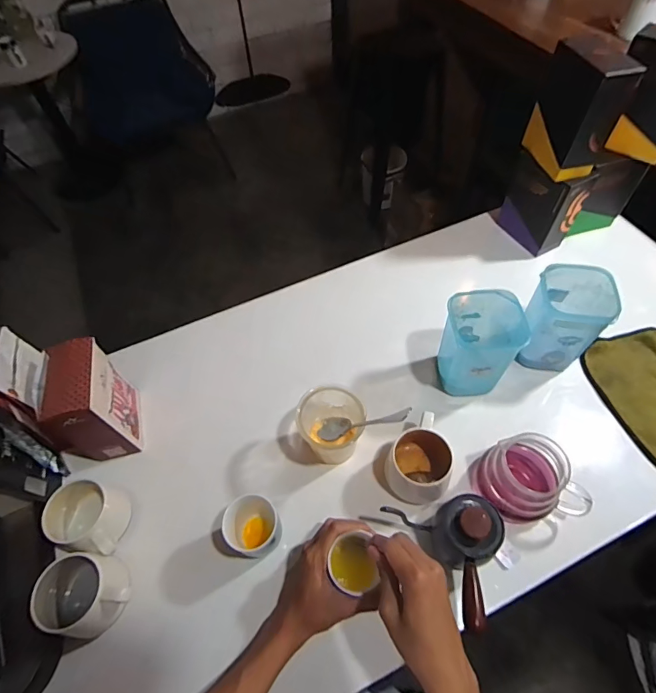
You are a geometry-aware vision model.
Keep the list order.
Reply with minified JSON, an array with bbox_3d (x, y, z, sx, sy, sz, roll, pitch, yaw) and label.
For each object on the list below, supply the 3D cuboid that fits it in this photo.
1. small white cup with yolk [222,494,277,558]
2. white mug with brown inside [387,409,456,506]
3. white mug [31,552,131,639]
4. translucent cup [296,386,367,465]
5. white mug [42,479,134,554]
[{"bbox_3d":[-0.097,0.226,0.540,0.064,0.062,0.061,-1,55,1],"label":"small white cup with yolk"},{"bbox_3d":[0.124,0.149,0.577,0.077,0.080,0.099,9,56,8],"label":"white mug with brown inside"},{"bbox_3d":[-0.282,0.295,0.502,0.099,0.073,0.076,4,55,4],"label":"white mug"},{"bbox_3d":[0.003,0.109,0.596,0.085,0.105,0.080,-10,55,-5],"label":"translucent cup"},{"bbox_3d":[-0.316,0.225,0.555,0.083,0.071,0.091,-8,55,-4],"label":"white mug"}]

